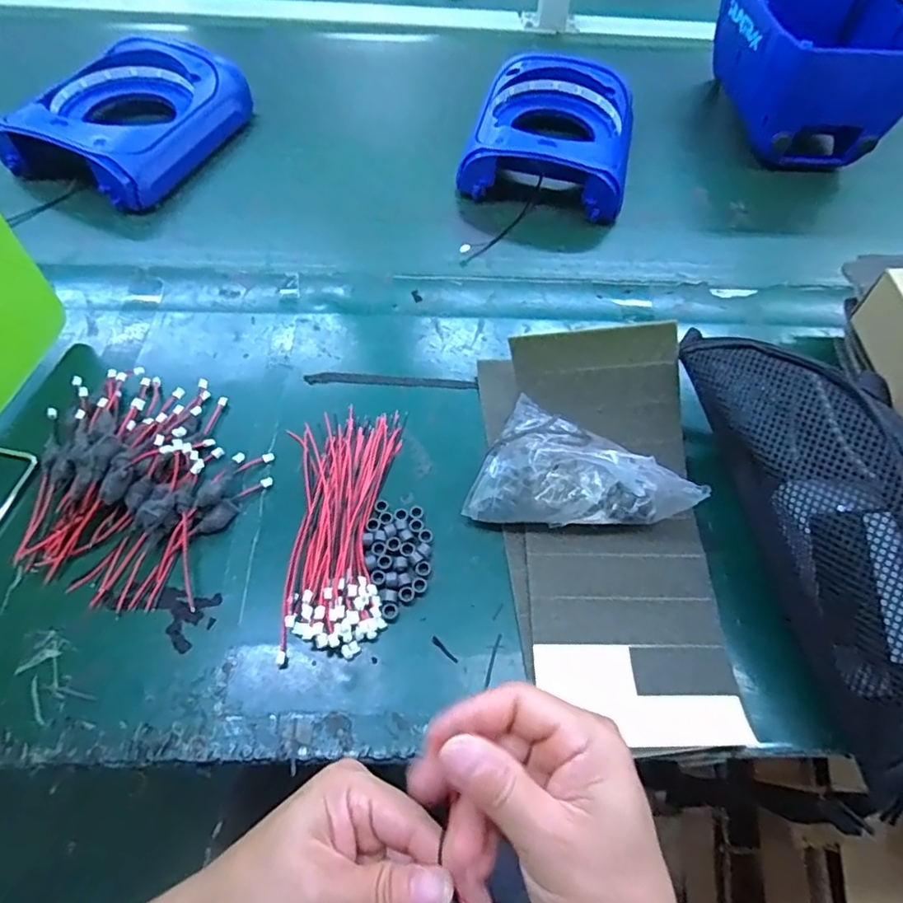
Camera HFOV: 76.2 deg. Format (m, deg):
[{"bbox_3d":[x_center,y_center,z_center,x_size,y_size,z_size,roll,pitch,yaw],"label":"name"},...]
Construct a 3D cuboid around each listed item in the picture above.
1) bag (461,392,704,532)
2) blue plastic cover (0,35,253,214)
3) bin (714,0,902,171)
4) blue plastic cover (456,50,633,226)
[{"bbox_3d":[0.091,0.016,0.388,0.136,0.061,0.103,24,61,11],"label":"bag"},{"bbox_3d":[-0.340,-0.356,0.616,0.169,0.072,0.223,20,61,9],"label":"blue plastic cover"},{"bbox_3d":[0.400,-0.431,0.664,0.171,0.138,0.191,1,60,-3],"label":"bin"},{"bbox_3d":[0.111,-0.351,0.639,0.167,0.065,0.222,12,60,4],"label":"blue plastic cover"}]

